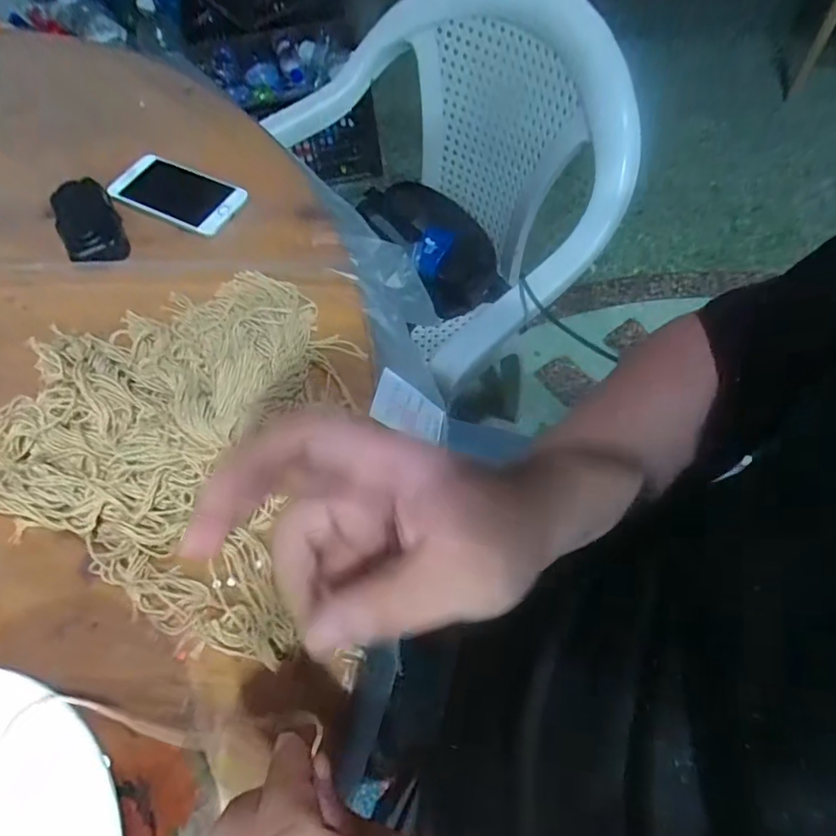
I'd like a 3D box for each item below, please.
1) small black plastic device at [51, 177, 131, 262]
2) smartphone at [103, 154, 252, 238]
[{"bbox_3d":[-0.303,-0.179,0.491,0.051,0.027,0.086,-27,64,-11],"label":"small black plastic device"},{"bbox_3d":[-0.229,-0.217,0.520,0.131,0.011,0.069,24,65,15],"label":"smartphone"}]

